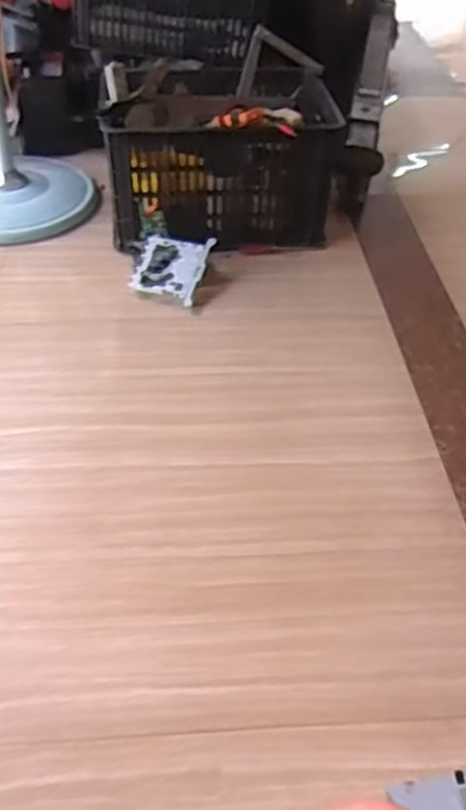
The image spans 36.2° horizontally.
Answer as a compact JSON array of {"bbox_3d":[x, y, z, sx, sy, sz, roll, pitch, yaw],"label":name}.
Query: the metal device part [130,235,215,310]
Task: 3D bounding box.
[{"bbox_3d":[-0.136,-0.286,1.495,0.158,0.021,0.164,9,63,20],"label":"metal device part"}]

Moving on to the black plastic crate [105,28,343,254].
[{"bbox_3d":[-0.027,-0.570,1.620,0.483,0.305,0.380,0,44,-4],"label":"black plastic crate"}]

